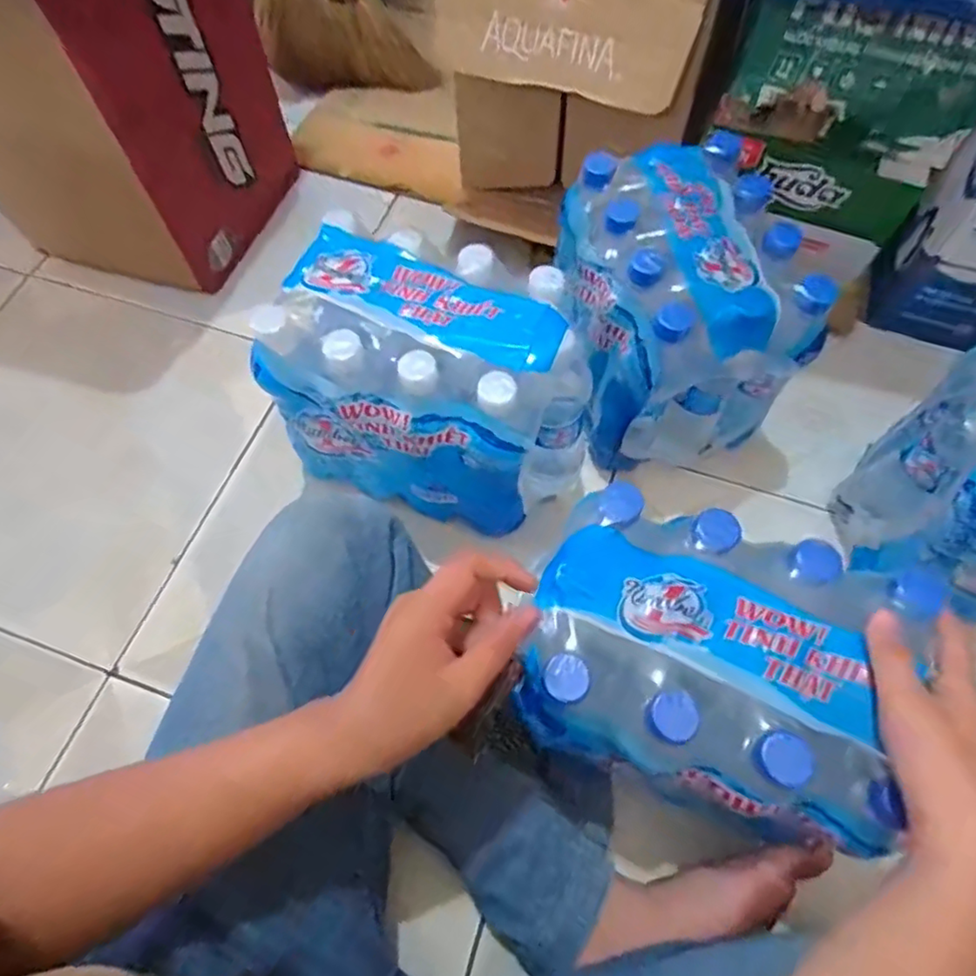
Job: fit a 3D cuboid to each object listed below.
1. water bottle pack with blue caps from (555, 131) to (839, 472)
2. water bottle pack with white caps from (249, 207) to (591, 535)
[{"bbox_3d":[0.173,-0.182,0.611,0.175,0.200,0.250,-15,65,-7],"label":"water bottle pack with blue caps"},{"bbox_3d":[-0.044,-0.085,0.574,0.267,0.220,0.171,22,66,11],"label":"water bottle pack with white caps"}]

